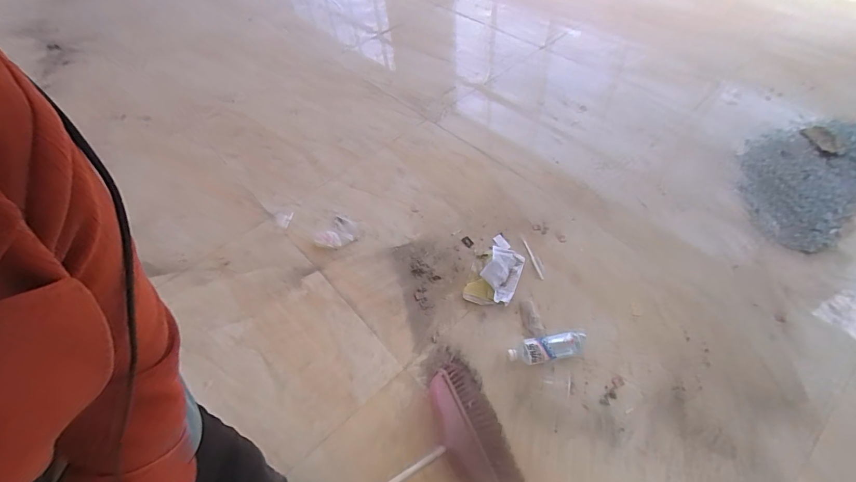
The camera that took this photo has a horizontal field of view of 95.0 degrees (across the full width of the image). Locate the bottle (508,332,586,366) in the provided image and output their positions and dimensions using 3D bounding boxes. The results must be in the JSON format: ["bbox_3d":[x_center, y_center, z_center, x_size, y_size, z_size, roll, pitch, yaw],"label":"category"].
[{"bbox_3d":[0.320,0.285,1.047,0.206,0.058,0.063,-10,54,-2],"label":"bottle"}]

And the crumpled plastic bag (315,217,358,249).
[{"bbox_3d":[-0.304,-0.029,1.362,0.112,0.035,0.143,18,57,18],"label":"crumpled plastic bag"}]

